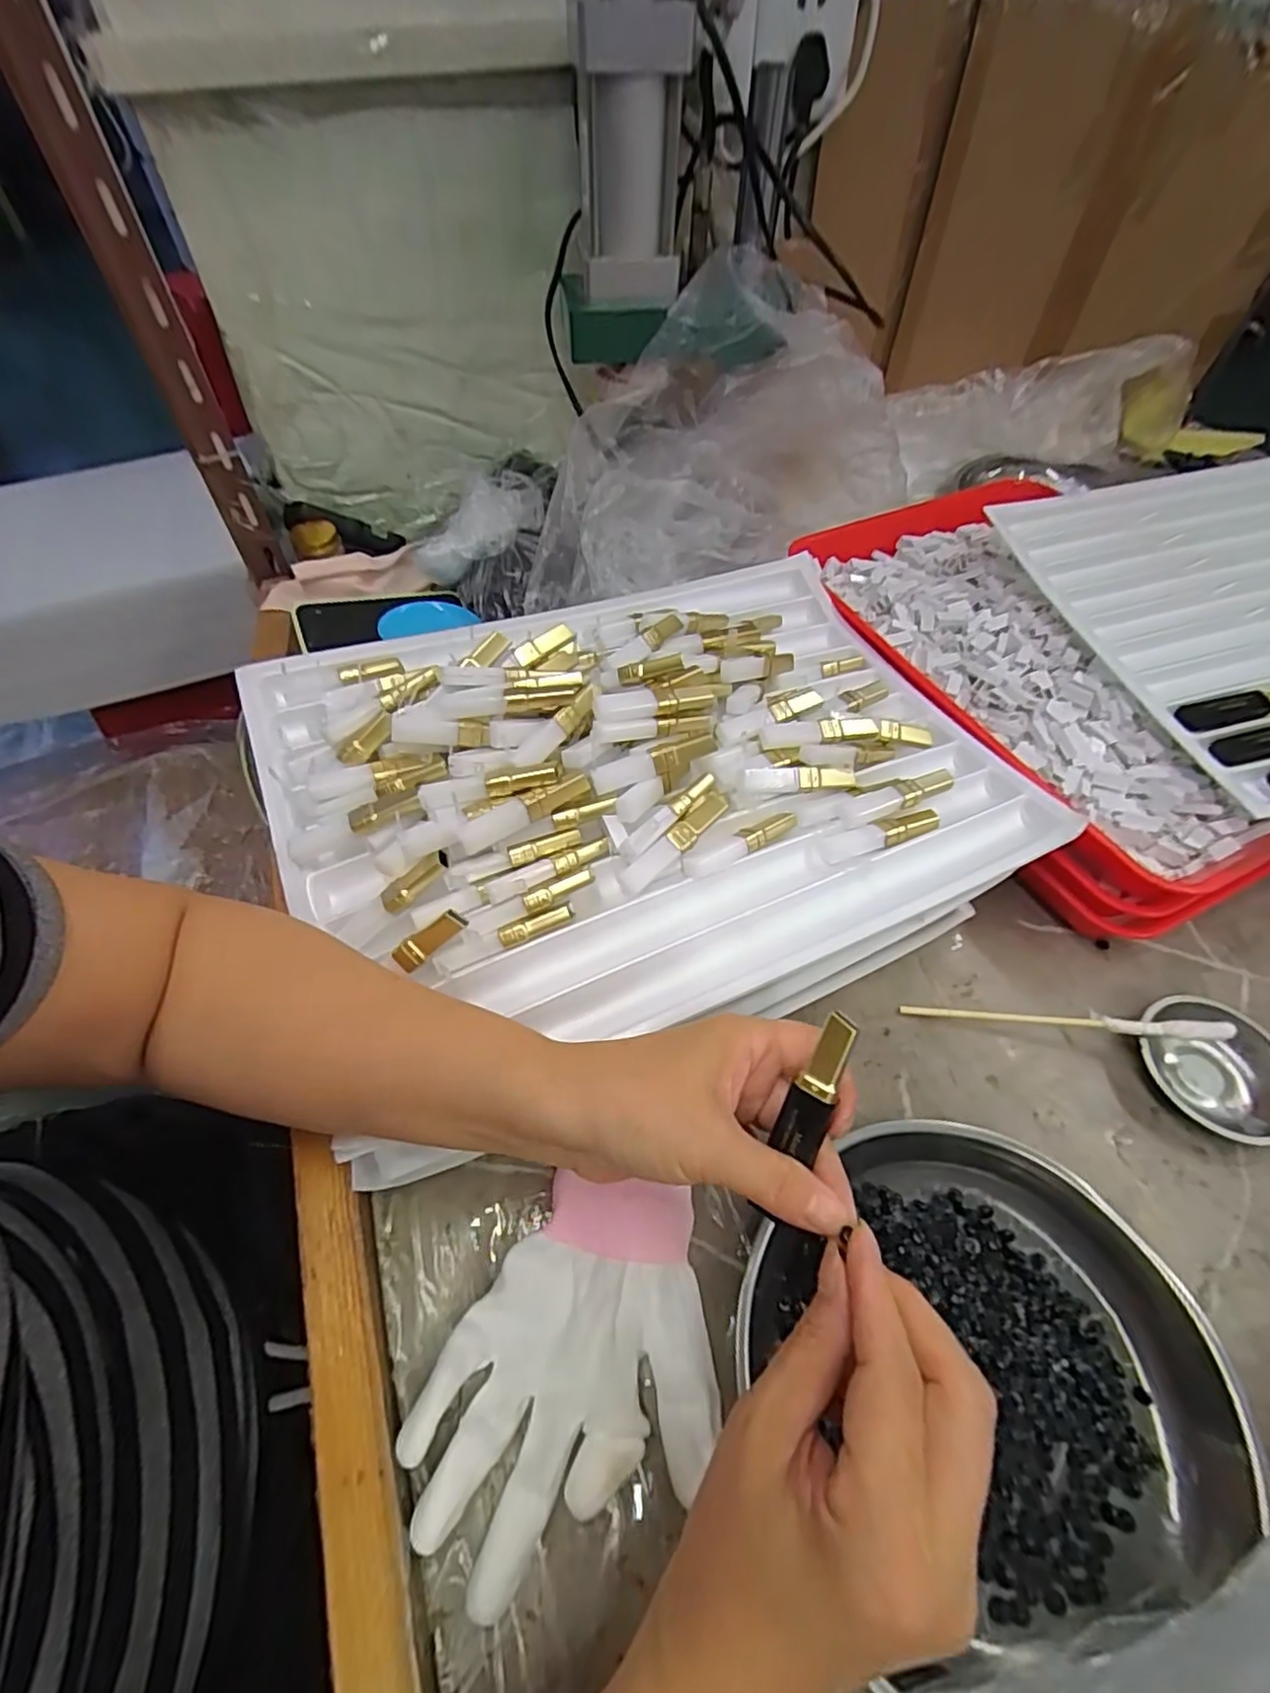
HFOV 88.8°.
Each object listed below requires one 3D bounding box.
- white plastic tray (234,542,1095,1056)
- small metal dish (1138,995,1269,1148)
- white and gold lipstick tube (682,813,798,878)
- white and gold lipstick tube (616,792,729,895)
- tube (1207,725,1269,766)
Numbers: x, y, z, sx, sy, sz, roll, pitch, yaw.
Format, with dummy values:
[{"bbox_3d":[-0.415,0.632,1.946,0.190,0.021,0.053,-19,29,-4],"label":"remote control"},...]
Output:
[{"bbox_3d":[0.006,-0.061,0.390,0.421,0.052,0.312,-20,56,-15],"label":"white plastic tray"},{"bbox_3d":[0.332,0.124,0.368,0.065,0.025,0.078,-21,56,-16],"label":"small metal dish"},{"bbox_3d":[0.061,-0.002,0.366,0.075,0.011,0.015,-24,57,-18],"label":"white and gold lipstick tube"},{"bbox_3d":[0.020,-0.003,0.358,0.074,0.012,0.015,-42,63,-11],"label":"white and gold lipstick tube"},{"bbox_3d":[0.411,-0.068,0.413,0.091,0.011,0.022,-11,54,-9],"label":"tube"}]

